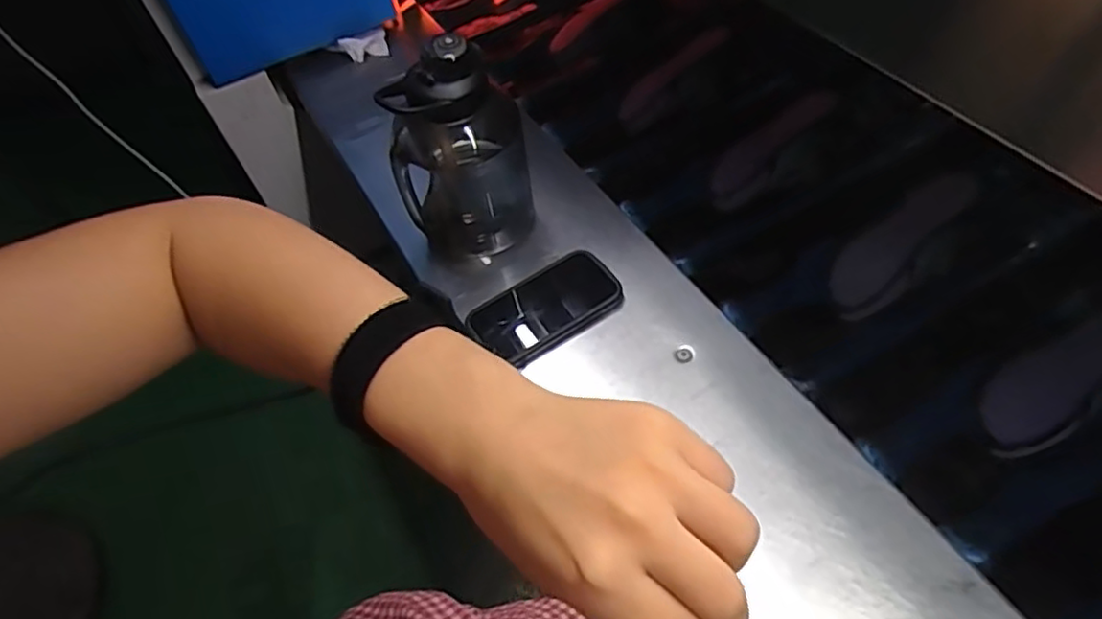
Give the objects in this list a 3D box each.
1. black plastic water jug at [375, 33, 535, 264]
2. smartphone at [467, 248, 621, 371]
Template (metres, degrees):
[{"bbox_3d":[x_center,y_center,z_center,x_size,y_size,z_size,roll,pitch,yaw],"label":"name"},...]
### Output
[{"bbox_3d":[-0.095,-0.156,0.656,0.124,0.210,0.092,15,60,16],"label":"black plastic water jug"},{"bbox_3d":[-0.007,0.002,0.675,0.156,0.008,0.087,-30,64,8],"label":"smartphone"}]

